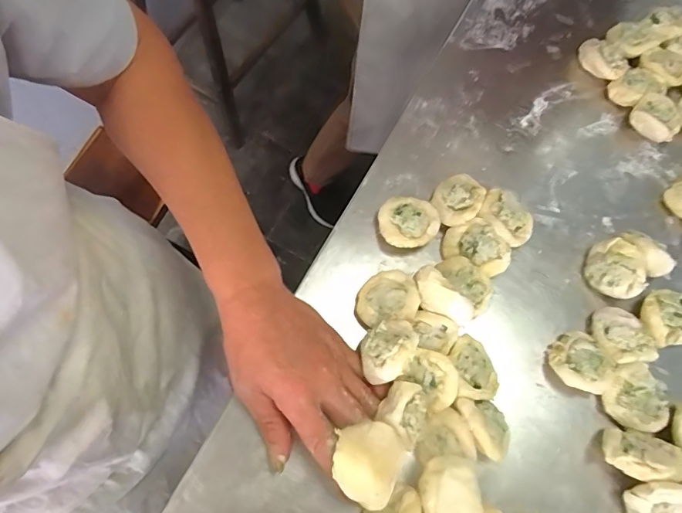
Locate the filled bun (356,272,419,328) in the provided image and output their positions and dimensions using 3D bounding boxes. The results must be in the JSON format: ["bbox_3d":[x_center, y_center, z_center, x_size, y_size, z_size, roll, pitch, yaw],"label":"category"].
[{"bbox_3d":[0.042,0.040,0.399,0.052,0.021,0.052,-7,66,16],"label":"filled bun"}]

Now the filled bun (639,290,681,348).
[{"bbox_3d":[0.298,0.056,0.409,0.047,0.029,0.048,1,69,-1],"label":"filled bun"}]

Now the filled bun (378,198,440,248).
[{"bbox_3d":[0.064,-0.032,0.430,0.056,0.023,0.050,-17,70,-8],"label":"filled bun"}]

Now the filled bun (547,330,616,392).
[{"bbox_3d":[0.208,0.093,0.391,0.043,0.033,0.052,-20,72,-11],"label":"filled bun"}]

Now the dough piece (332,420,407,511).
[{"bbox_3d":[0.019,0.145,0.319,0.047,0.029,0.053,28,71,9],"label":"dough piece"}]

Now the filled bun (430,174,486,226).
[{"bbox_3d":[0.114,-0.055,0.442,0.045,0.027,0.055,35,72,11],"label":"filled bun"}]

